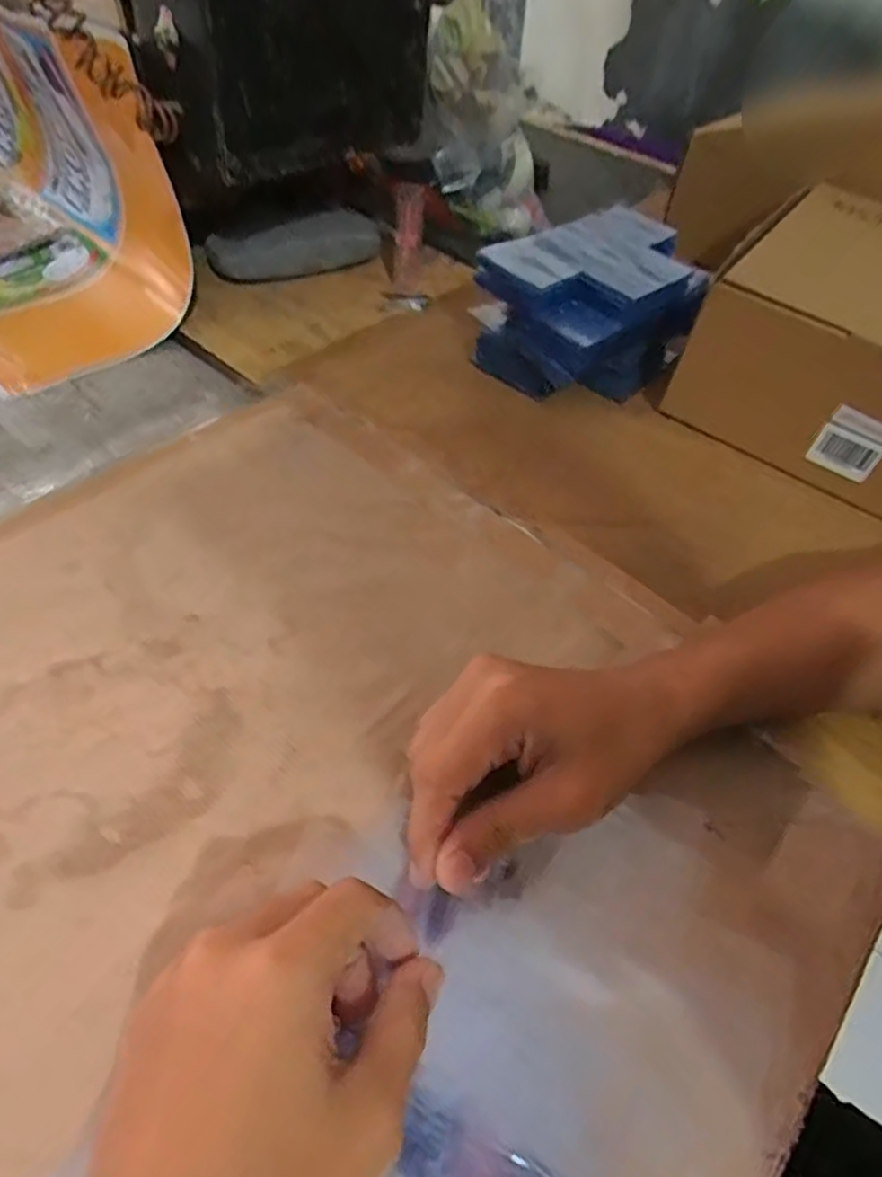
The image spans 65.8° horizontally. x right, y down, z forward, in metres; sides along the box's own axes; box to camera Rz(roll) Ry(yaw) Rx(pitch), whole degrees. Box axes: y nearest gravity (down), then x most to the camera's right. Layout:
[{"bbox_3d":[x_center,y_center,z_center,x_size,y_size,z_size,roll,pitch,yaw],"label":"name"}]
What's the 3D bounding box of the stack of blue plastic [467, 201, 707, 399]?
[{"bbox_3d":[0.120,-0.218,0.531,0.166,0.085,0.117,-25,56,-25],"label":"stack of blue plastic"}]

